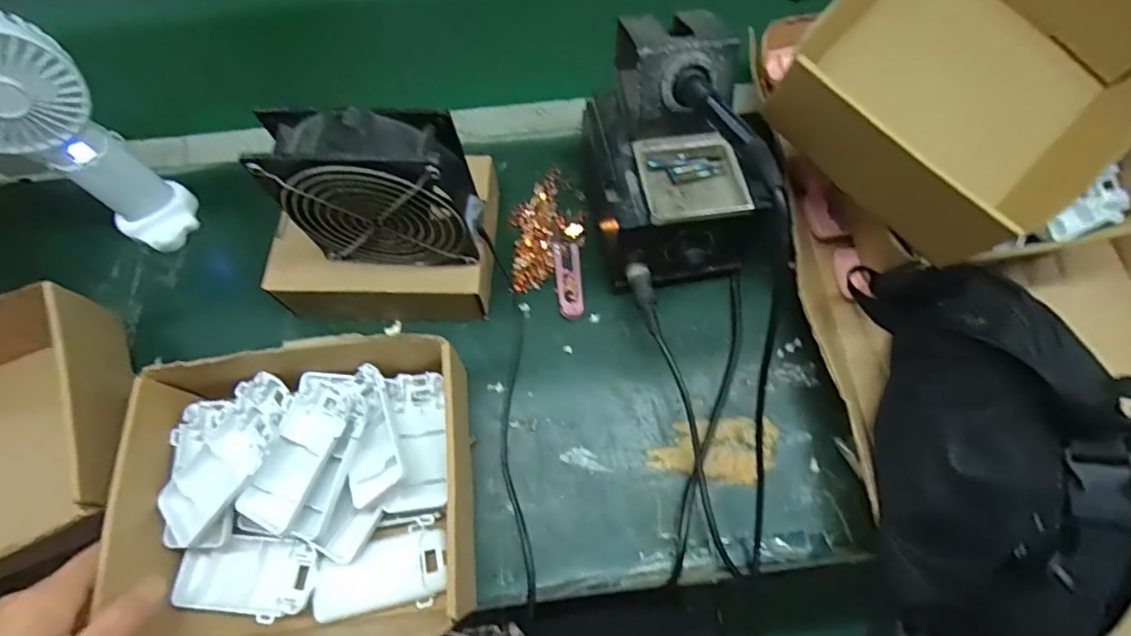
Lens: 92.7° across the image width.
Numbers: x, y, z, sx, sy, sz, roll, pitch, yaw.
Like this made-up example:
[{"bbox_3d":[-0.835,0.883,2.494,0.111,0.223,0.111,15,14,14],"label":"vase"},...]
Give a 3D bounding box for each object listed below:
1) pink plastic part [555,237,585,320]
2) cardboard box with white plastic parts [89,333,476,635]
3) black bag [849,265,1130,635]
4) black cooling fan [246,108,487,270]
[{"bbox_3d":[0.003,-0.034,0.458,0.022,0.008,0.073,-3,68,-1],"label":"pink plastic part"},{"bbox_3d":[-0.173,0.116,0.364,0.211,0.069,0.188,-4,68,-2],"label":"cardboard box with white plastic parts"},{"bbox_3d":[0.279,0.096,0.331,0.160,0.077,0.279,11,68,6],"label":"black bag"},{"bbox_3d":[-0.125,-0.083,0.361,0.122,0.116,0.046,3,67,2],"label":"black cooling fan"}]

